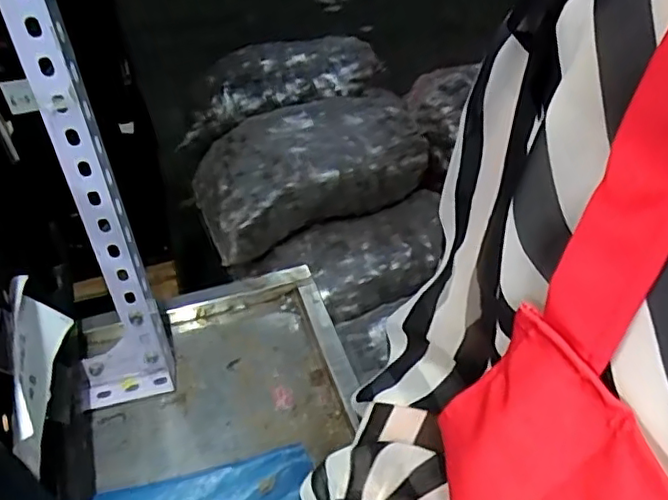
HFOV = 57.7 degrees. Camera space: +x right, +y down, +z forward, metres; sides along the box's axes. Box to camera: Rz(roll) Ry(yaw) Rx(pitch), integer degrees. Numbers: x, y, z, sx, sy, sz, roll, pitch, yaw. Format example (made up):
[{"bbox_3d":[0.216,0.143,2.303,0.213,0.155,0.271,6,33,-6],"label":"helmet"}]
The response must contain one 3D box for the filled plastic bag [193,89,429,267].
[{"bbox_3d":[-0.054,-0.189,1.466,0.551,0.233,0.286,-25,47,-23],"label":"filled plastic bag"}]

